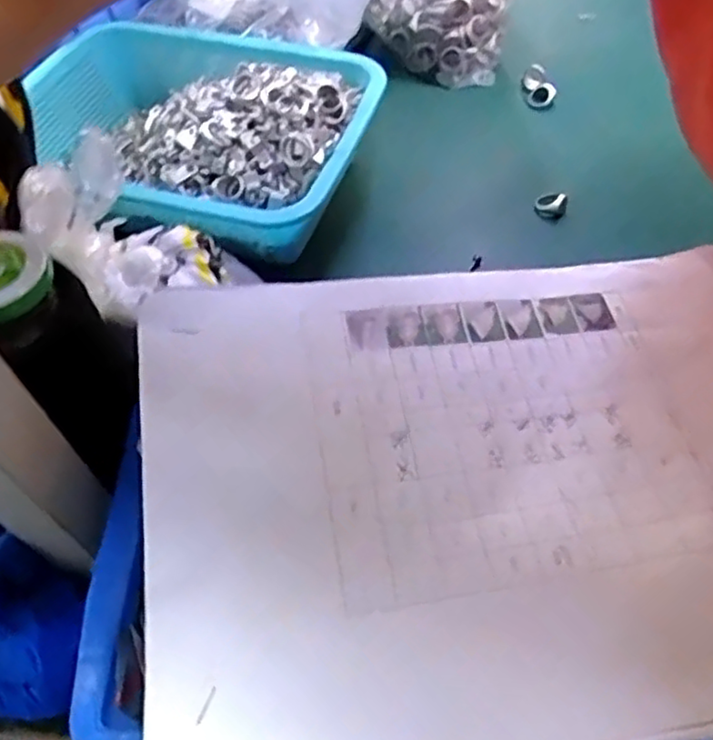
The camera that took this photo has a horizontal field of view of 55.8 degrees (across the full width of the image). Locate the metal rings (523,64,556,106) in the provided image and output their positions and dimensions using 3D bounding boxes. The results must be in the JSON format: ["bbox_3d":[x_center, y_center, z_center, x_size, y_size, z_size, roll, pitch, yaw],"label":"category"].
[{"bbox_3d":[0.160,-0.249,0.589,0.021,0.021,0.035,-10,56,-3],"label":"metal rings"}]

